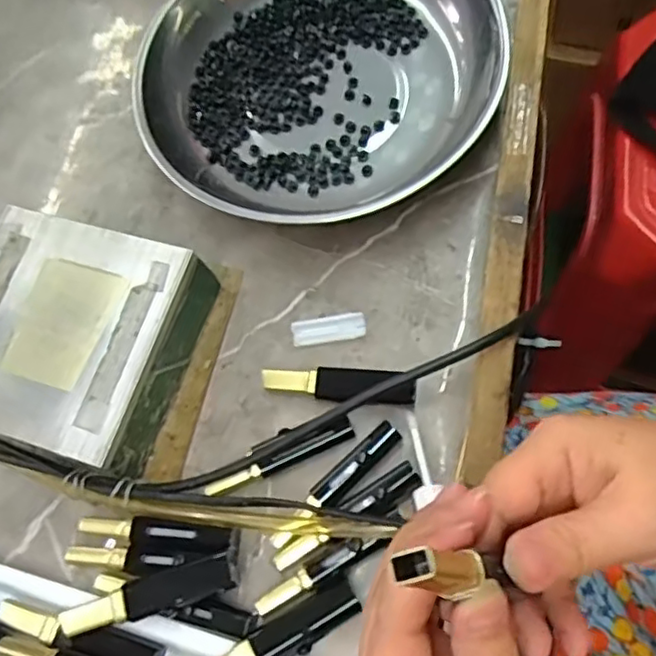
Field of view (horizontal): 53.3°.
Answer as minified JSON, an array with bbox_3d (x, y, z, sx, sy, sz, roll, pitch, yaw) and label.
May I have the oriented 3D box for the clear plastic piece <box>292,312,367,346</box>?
[{"bbox_3d":[0.001,0.000,0.373,0.041,0.007,0.014,-8,68,5],"label":"clear plastic piece"}]

